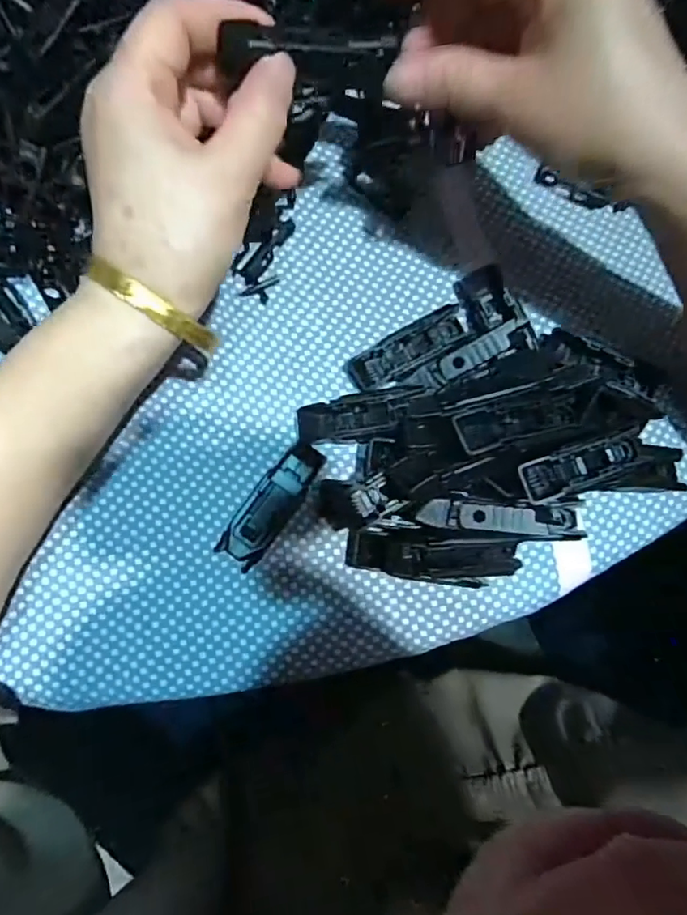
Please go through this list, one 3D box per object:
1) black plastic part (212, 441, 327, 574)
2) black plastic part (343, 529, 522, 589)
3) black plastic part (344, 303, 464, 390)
[{"bbox_3d":[-0.034,0.021,0.262,0.021,0.015,0.065,35,82,3],"label":"black plastic part"},{"bbox_3d":[0.042,0.045,0.257,0.080,0.030,0.018,7,40,5],"label":"black plastic part"},{"bbox_3d":[0.034,-0.057,0.281,0.066,0.010,0.019,-28,84,-6],"label":"black plastic part"}]

